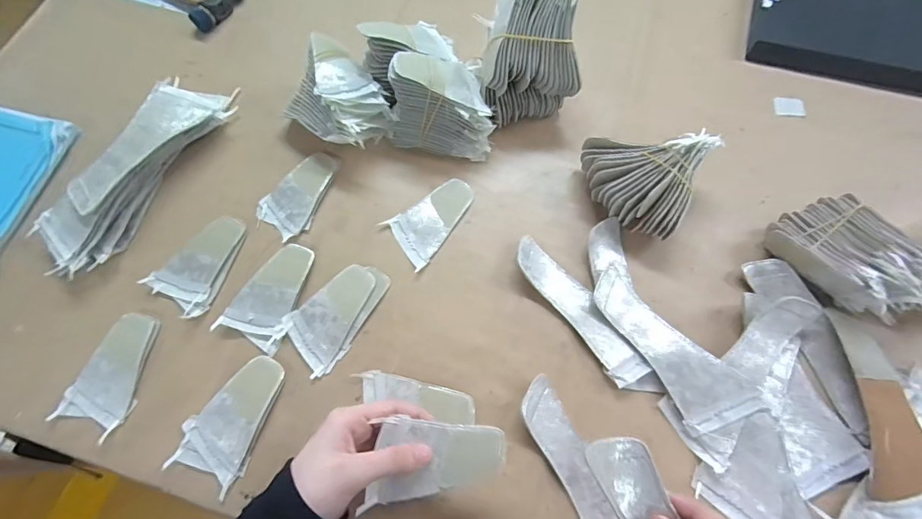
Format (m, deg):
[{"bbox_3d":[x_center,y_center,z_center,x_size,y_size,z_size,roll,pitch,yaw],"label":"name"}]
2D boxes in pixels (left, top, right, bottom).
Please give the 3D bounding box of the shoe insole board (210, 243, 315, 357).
[{"bbox_3d":[-0.178,0.031,0.422,0.059,0.009,0.101,22,72,10],"label":"shoe insole board"}]

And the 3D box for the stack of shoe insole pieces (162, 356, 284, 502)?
[{"bbox_3d":[-0.200,0.135,0.384,0.062,0.011,0.105,16,71,8],"label":"stack of shoe insole pieces"}]

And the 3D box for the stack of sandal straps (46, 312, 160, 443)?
[{"bbox_3d":[-0.312,0.101,0.402,0.057,0.007,0.103,22,72,10],"label":"stack of sandal straps"}]

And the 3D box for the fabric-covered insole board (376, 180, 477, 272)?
[{"bbox_3d":[-0.024,-0.041,0.450,0.094,0.004,0.061,-36,72,-11],"label":"fabric-covered insole board"}]

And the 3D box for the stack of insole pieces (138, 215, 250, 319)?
[{"bbox_3d":[-0.254,0.001,0.440,0.064,0.005,0.099,31,74,13],"label":"stack of insole pieces"}]

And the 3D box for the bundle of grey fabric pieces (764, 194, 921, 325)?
[{"bbox_3d":[0.347,-0.001,0.394,0.080,0.058,0.120,-26,71,-7],"label":"bundle of grey fabric pieces"}]

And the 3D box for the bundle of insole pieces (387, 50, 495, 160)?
[{"bbox_3d":[-0.017,-0.161,0.453,0.104,0.086,0.073,11,70,6],"label":"bundle of insole pieces"}]

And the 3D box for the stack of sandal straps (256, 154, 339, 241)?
[{"bbox_3d":[-0.168,-0.071,0.464,0.057,0.007,0.098,29,73,12],"label":"stack of sandal straps"}]

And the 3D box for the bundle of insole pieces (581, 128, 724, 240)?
[{"bbox_3d":[0.168,-0.081,0.431,0.105,0.062,0.092,26,73,11],"label":"bundle of insole pieces"}]

